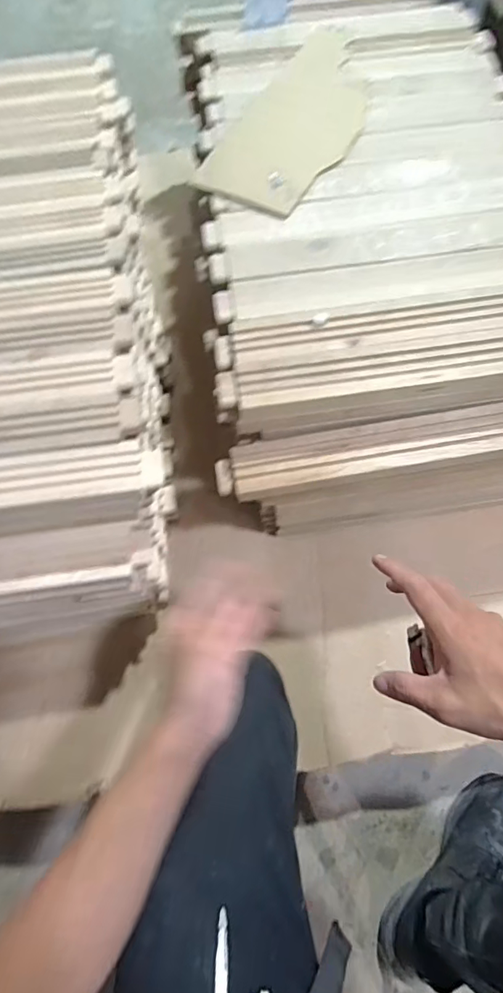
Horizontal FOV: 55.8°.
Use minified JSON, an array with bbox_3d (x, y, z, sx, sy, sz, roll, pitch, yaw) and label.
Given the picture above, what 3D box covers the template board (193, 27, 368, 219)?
[{"bbox_3d":[0.069,-0.500,0.625,0.149,0.009,0.353,26,72,10],"label":"template board"}]

